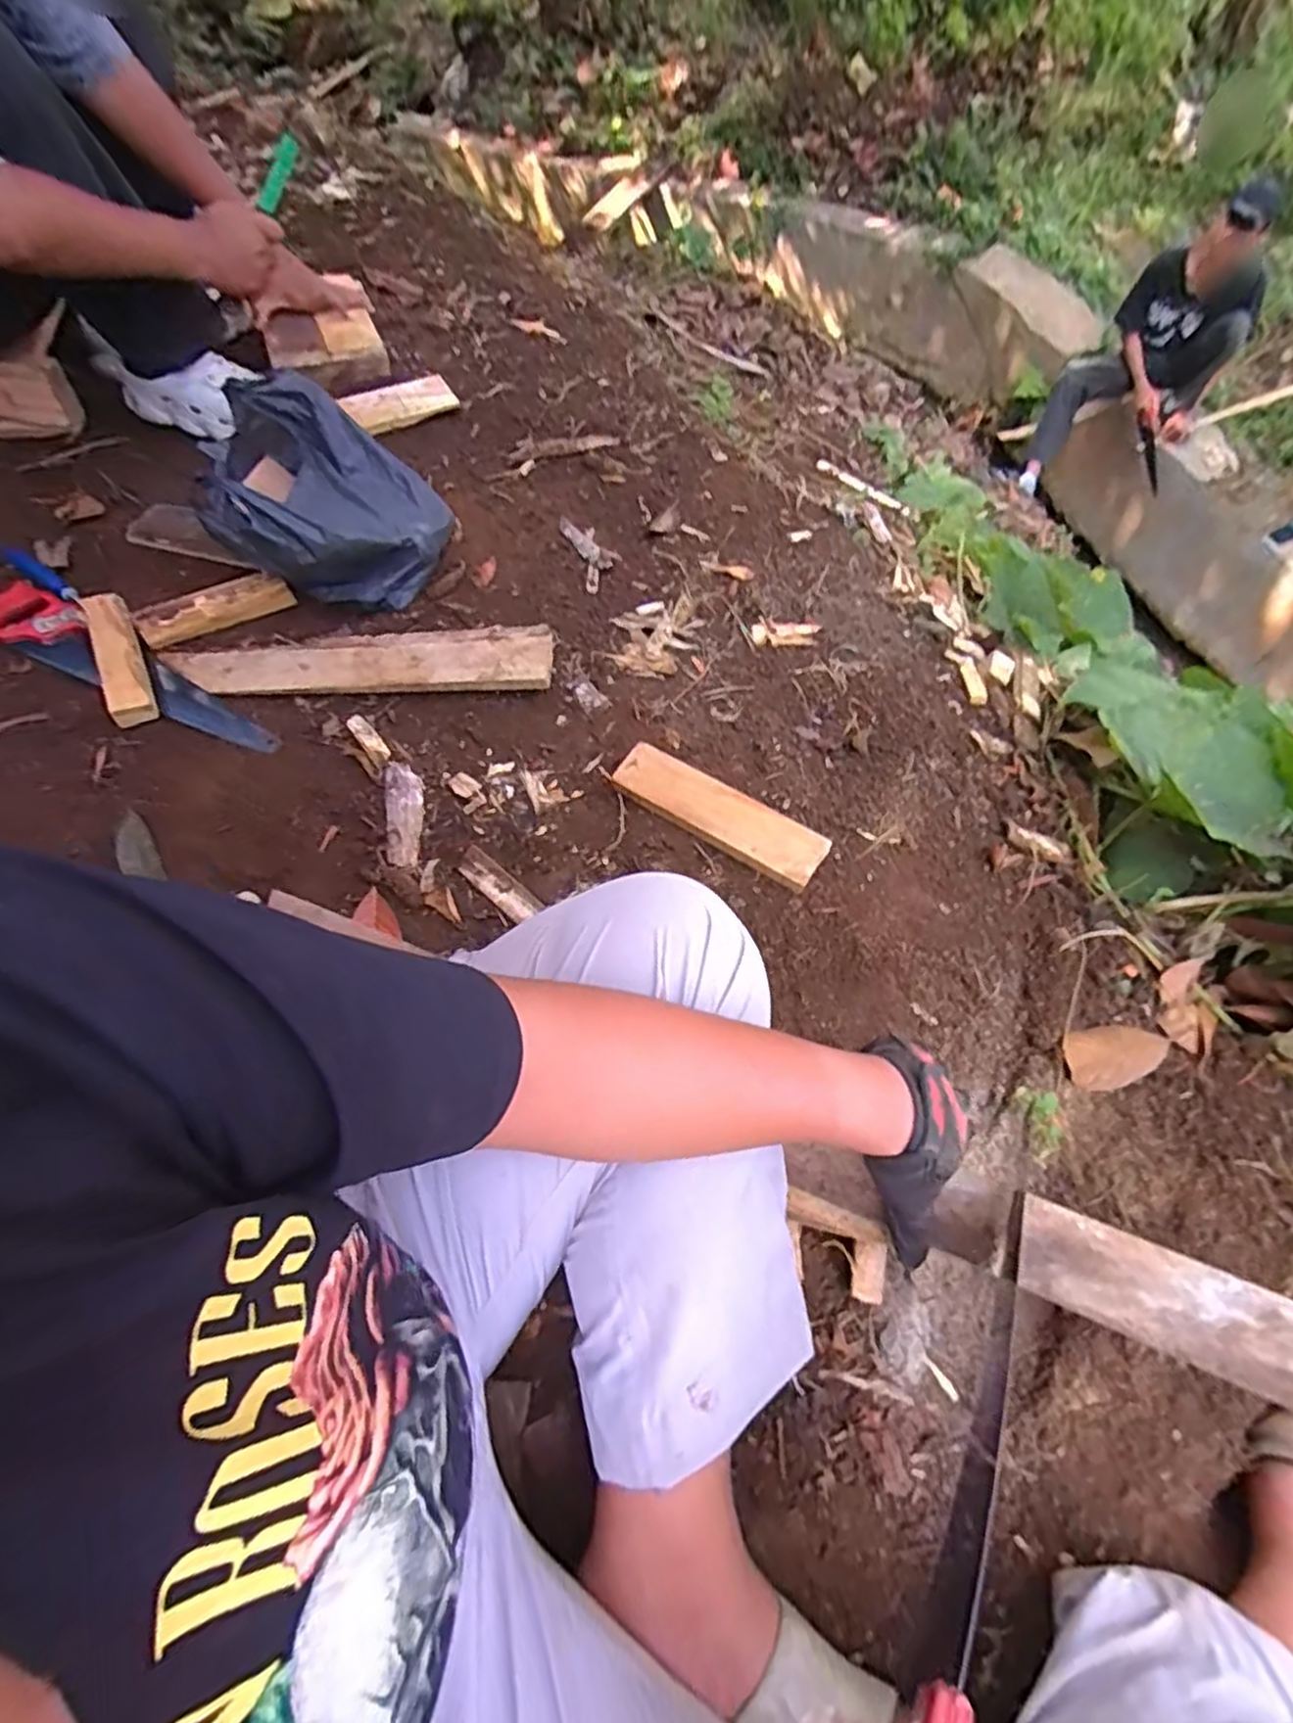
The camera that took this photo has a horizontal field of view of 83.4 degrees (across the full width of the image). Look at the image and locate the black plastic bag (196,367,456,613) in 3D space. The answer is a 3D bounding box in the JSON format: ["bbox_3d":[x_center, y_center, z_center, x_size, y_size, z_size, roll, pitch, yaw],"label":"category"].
[{"bbox_3d":[-0.434,-0.491,0.968,0.285,0.173,0.282,-25,65,-9],"label":"black plastic bag"}]

